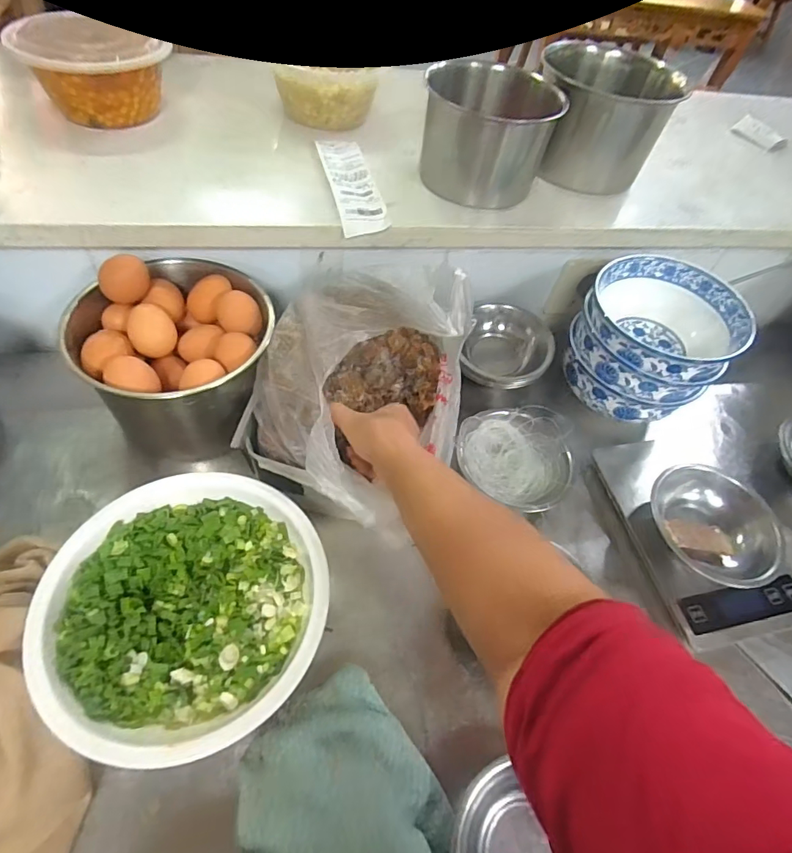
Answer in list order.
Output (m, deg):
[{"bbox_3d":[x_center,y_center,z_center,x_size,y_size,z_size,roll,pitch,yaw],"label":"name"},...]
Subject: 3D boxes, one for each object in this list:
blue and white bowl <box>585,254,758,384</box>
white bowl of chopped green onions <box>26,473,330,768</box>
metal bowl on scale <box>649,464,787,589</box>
[{"bbox_3d":[0.308,-0.114,0.577,0.163,0.086,0.167,2,55,-2],"label":"blue and white bowl"},{"bbox_3d":[-0.172,0.146,0.413,0.224,0.066,0.207,2,55,-2],"label":"white bowl of chopped green onions"},{"bbox_3d":[0.330,0.109,0.518,0.134,0.053,0.116,38,61,21],"label":"metal bowl on scale"}]

